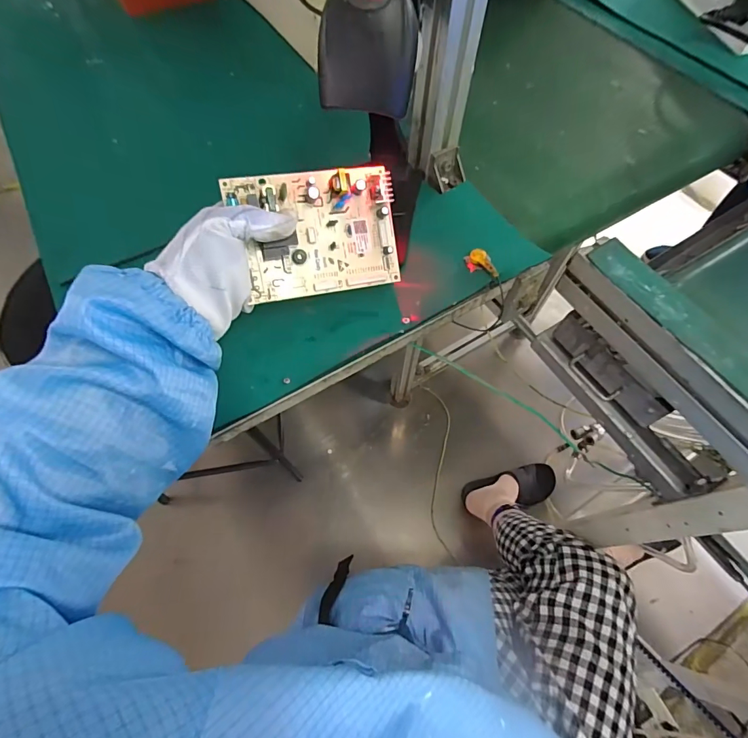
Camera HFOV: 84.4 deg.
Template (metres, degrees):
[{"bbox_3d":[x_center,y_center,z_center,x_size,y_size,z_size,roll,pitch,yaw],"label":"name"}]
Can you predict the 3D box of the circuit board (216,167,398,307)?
[{"bbox_3d":[-0.045,-0.117,0.350,0.133,0.018,0.099,-12,102,-15],"label":"circuit board"}]

